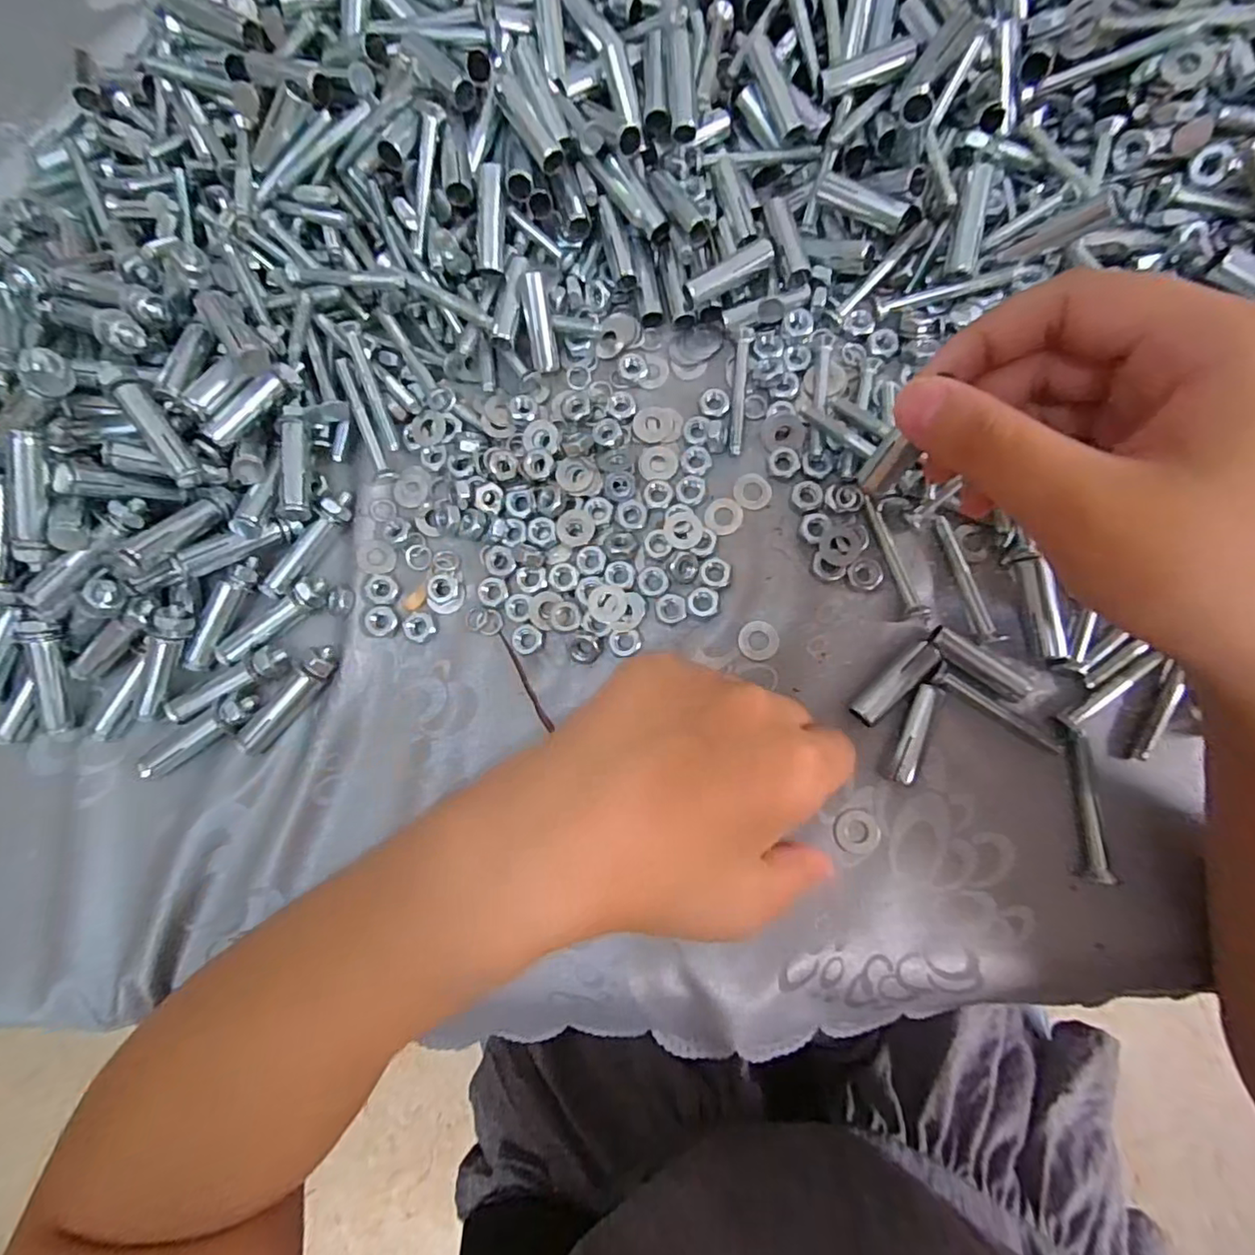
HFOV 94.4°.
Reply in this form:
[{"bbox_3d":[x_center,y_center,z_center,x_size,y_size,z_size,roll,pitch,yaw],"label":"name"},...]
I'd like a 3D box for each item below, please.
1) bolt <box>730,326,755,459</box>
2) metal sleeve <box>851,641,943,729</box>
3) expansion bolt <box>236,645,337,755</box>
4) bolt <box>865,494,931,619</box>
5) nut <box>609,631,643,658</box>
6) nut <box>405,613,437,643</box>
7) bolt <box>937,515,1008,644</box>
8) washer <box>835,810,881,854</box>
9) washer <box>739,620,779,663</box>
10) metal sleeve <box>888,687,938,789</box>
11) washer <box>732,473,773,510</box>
[{"bbox_3d":[0.050,-0.104,0.255,0.007,0.004,0.057,6,81,6],"label":"bolt"},{"bbox_3d":[0.105,0.022,0.229,0.040,0.010,0.011,-43,80,-3],"label":"metal sleeve"},{"bbox_3d":[-0.145,0.031,0.248,0.011,0.008,0.054,40,86,10],"label":"expansion bolt"},{"bbox_3d":[0.109,-0.029,0.238,0.010,0.008,0.053,-19,79,1],"label":"bolt"},{"bbox_3d":[-0.001,0.007,0.241,0.013,0.004,0.011,-5,80,4],"label":"nut"},{"bbox_3d":[-0.091,-0.001,0.252,0.013,0.004,0.013,-1,80,5],"label":"nut"},{"bbox_3d":[0.136,-0.019,0.234,0.007,0.009,0.054,-19,79,1],"label":"bolt"},{"bbox_3d":[0.090,0.080,0.225,0.017,0.004,0.016,-1,80,5],"label":"washer"},{"bbox_3d":[0.054,0.005,0.240,0.016,0.004,0.016,-1,80,5],"label":"washer"},{"bbox_3d":[0.111,0.041,0.225,0.010,0.010,0.039,21,83,8],"label":"metal sleeve"},{"bbox_3d":[0.054,-0.059,0.251,0.016,0.004,0.017,-1,80,5],"label":"washer"}]

